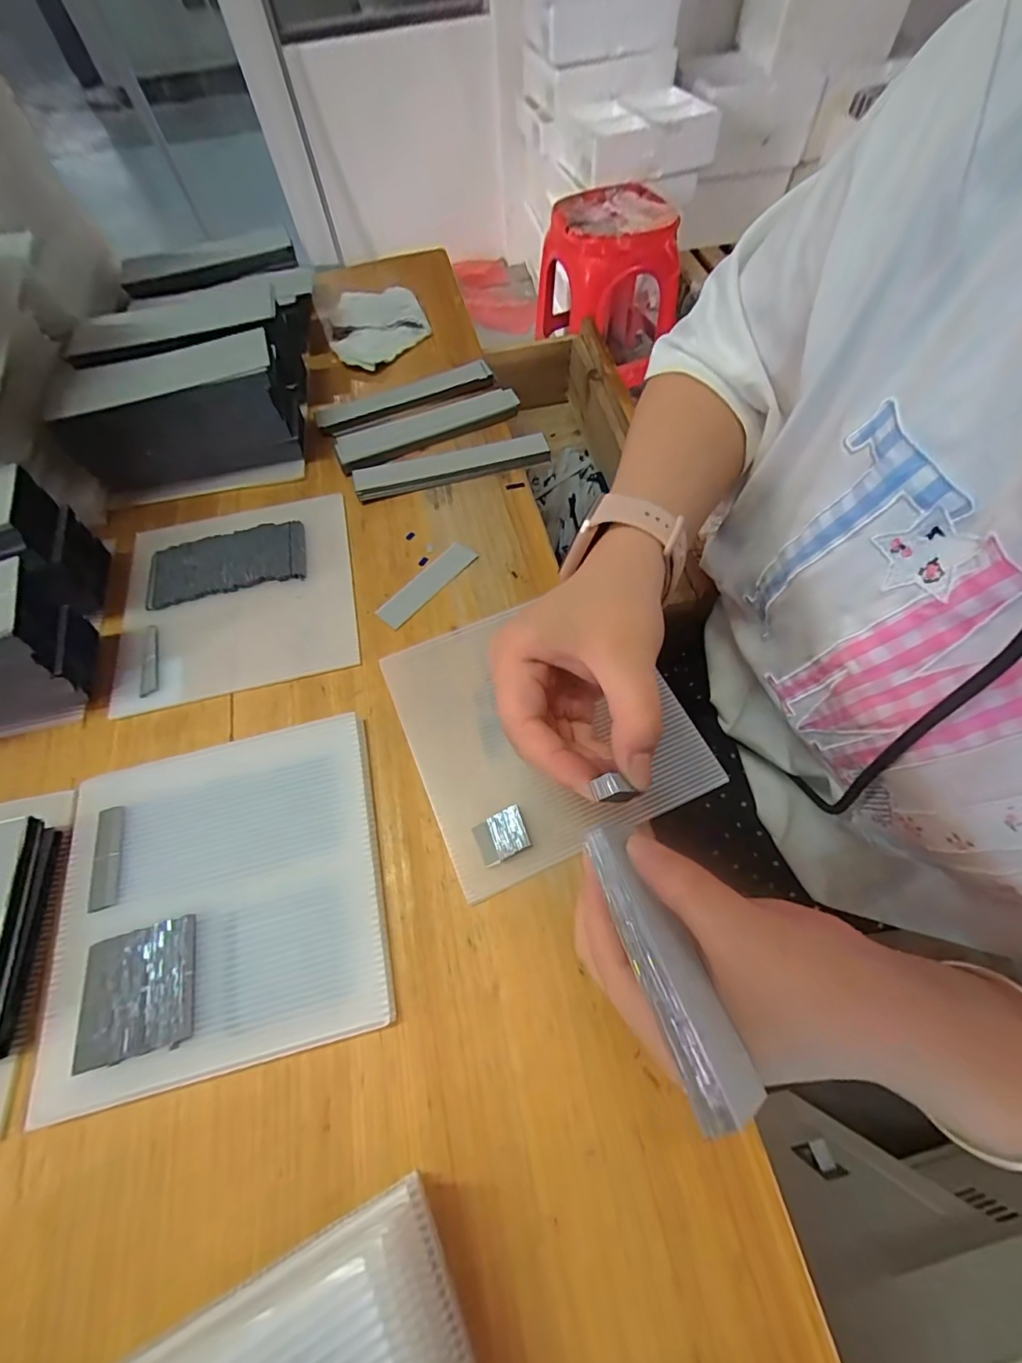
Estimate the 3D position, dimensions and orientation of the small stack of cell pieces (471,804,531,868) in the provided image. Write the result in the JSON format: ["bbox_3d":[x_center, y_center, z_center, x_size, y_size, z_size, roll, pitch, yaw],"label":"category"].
[{"bbox_3d":[-0.005,0.082,0.260,0.028,0.004,0.023,-25,66,-10],"label":"small stack of cell pieces"}]

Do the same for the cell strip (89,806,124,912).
[{"bbox_3d":[-0.217,0.093,0.260,0.014,0.004,0.052,-15,64,-5],"label":"cell strip"}]

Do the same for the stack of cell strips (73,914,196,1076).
[{"bbox_3d":[-0.177,0.147,0.232,0.052,0.006,0.053,-13,64,-4],"label":"stack of cell strips"}]

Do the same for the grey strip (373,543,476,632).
[{"bbox_3d":[-0.059,-0.070,0.343,0.022,0.004,0.081,38,71,19],"label":"grey strip"}]

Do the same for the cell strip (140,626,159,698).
[{"bbox_3d":[-0.241,-0.015,0.323,0.011,0.004,0.052,-17,65,-6],"label":"cell strip"}]

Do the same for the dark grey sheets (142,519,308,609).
[{"bbox_3d":[-0.207,-0.087,0.357,0.109,0.005,0.055,-13,64,-4],"label":"dark grey sheets"}]

